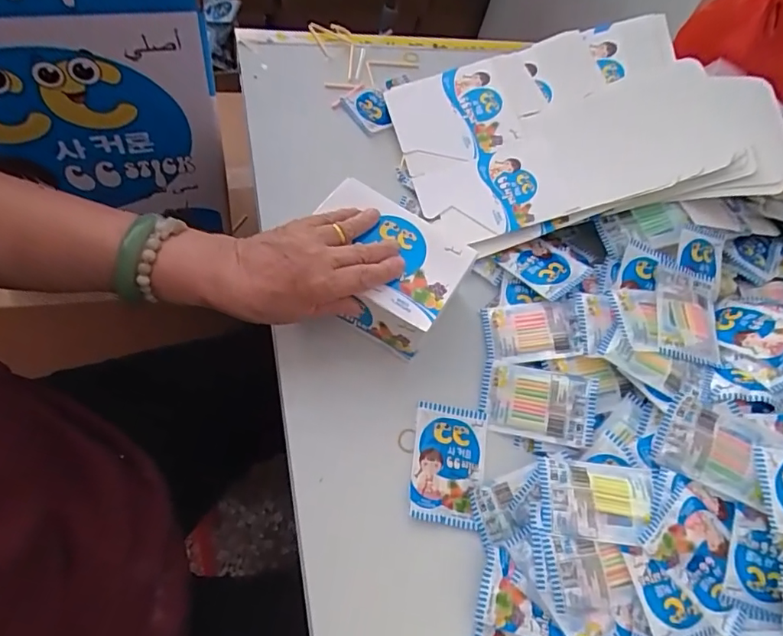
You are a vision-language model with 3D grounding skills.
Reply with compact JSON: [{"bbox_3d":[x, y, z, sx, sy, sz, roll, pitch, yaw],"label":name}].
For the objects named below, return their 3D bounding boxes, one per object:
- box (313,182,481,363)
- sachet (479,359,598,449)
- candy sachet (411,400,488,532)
[{"bbox_3d":[-0.011,-0.049,0.483,0.146,0.057,0.109,29,65,11],"label":"box"},{"bbox_3d":[0.135,0.078,0.476,0.102,0.007,0.065,9,71,12],"label":"sachet"},{"bbox_3d":[0.050,0.124,0.446,0.063,0.009,0.099,12,61,-5],"label":"candy sachet"}]

